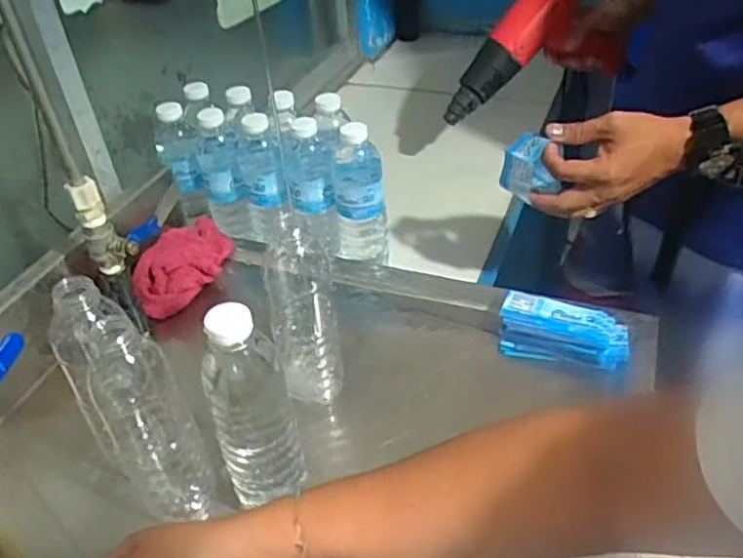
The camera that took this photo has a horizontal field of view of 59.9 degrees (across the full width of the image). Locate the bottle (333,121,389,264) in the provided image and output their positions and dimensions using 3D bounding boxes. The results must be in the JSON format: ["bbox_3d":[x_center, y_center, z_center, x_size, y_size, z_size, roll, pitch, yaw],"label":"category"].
[{"bbox_3d":[-0.016,-0.102,0.769,0.059,0.170,0.070,-4,40,2],"label":"bottle"}]

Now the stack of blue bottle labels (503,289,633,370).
[{"bbox_3d":[0.198,0.058,0.666,0.128,0.044,0.063,10,42,18],"label":"stack of blue bottle labels"}]

